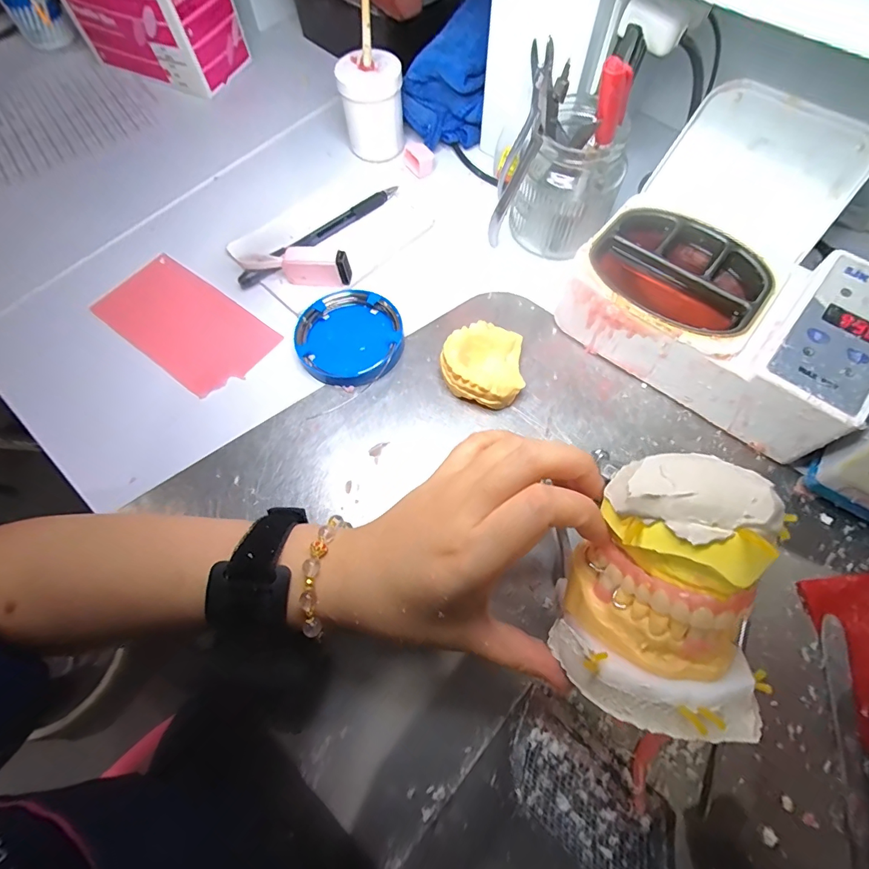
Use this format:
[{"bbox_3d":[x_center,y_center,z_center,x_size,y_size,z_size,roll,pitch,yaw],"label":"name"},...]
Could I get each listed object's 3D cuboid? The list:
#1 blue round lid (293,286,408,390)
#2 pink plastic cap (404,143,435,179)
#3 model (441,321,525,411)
[{"bbox_3d":[-0.063,-0.074,0.327,0.077,0.015,0.079,-1,65,2],"label":"blue round lid"},{"bbox_3d":[-0.013,-0.253,0.402,0.021,0.016,0.025,-30,68,-11],"label":"pink plastic cap"},{"bbox_3d":[0.035,-0.050,0.307,0.055,0.027,0.057,-1,65,2],"label":"model"}]

